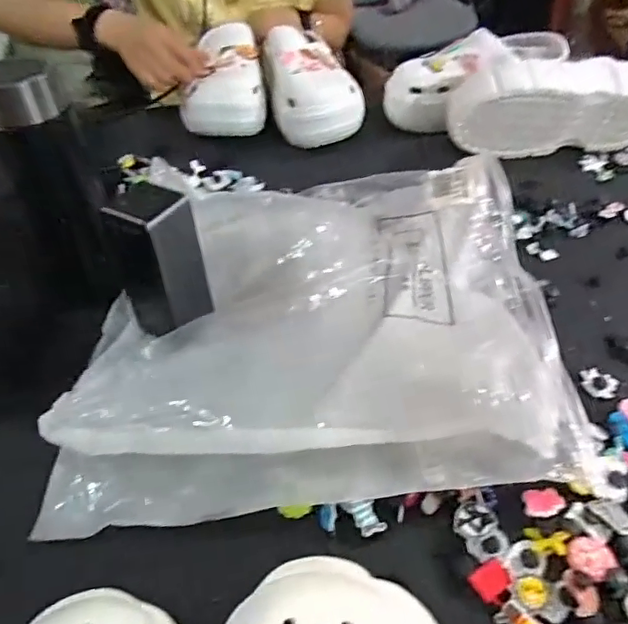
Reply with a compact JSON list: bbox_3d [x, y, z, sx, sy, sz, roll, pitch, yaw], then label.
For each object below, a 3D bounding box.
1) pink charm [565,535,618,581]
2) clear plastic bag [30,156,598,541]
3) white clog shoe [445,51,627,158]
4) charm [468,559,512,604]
[{"bbox_3d":[0.168,0.147,0.339,0.027,0.006,0.026,-2,44,2],"label":"pink charm"},{"bbox_3d":[-0.012,0.000,0.447,0.365,0.079,0.297,-6,44,-2],"label":"clear plastic bag"},{"bbox_3d":[0.281,-0.241,0.665,0.237,0.105,0.084,1,44,5],"label":"white clog shoe"},{"bbox_3d":[0.104,0.156,0.328,0.024,0.004,0.018,-30,49,-24],"label":"charm"}]

